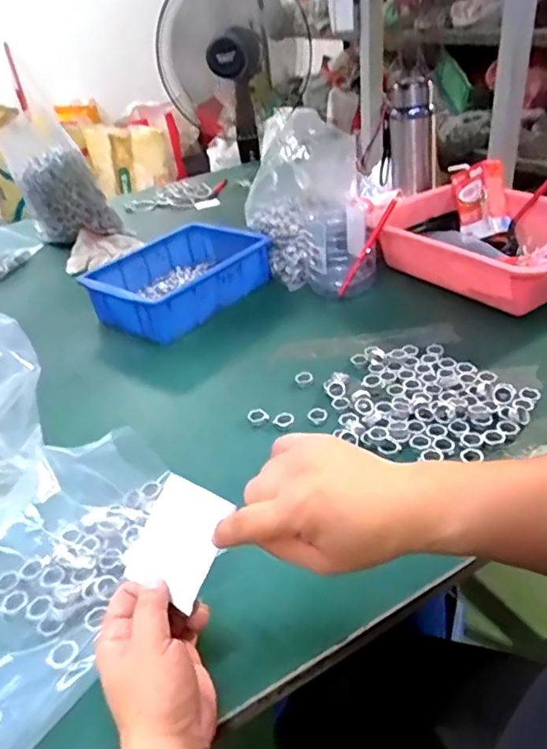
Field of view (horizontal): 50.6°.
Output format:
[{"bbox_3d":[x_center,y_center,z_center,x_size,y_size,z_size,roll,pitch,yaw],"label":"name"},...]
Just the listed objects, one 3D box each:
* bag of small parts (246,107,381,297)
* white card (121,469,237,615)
[{"bbox_3d":[0.053,-0.246,0.873,0.178,0.207,0.216,-7,33,-1],"label":"bag of small parts"},{"bbox_3d":[-0.062,0.108,0.382,0.053,0.073,0.004,24,-2,17],"label":"white card"}]

